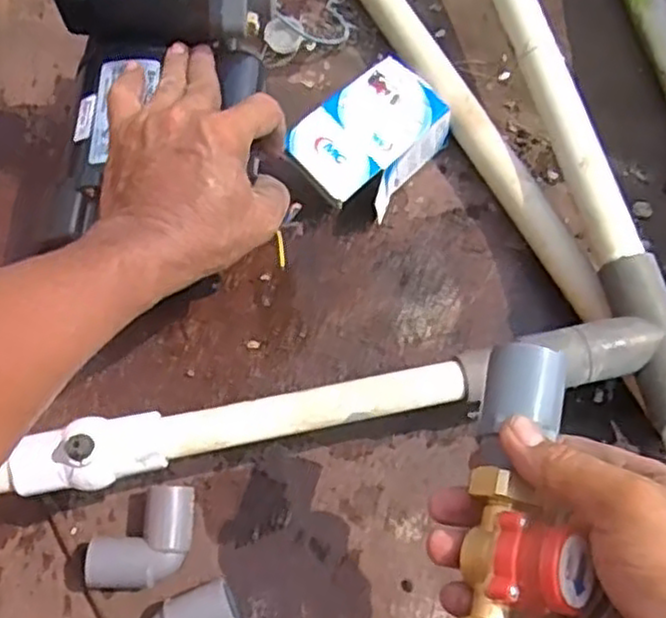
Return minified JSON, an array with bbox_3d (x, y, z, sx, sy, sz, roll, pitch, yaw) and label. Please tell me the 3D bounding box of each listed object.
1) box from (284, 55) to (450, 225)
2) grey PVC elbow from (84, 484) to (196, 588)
[{"bbox_3d":[0.029,-0.134,0.607,0.092,0.052,0.128,40,75,13],"label":"box"},{"bbox_3d":[-0.127,0.161,0.510,0.053,0.034,0.088,40,75,13],"label":"grey PVC elbow"}]

